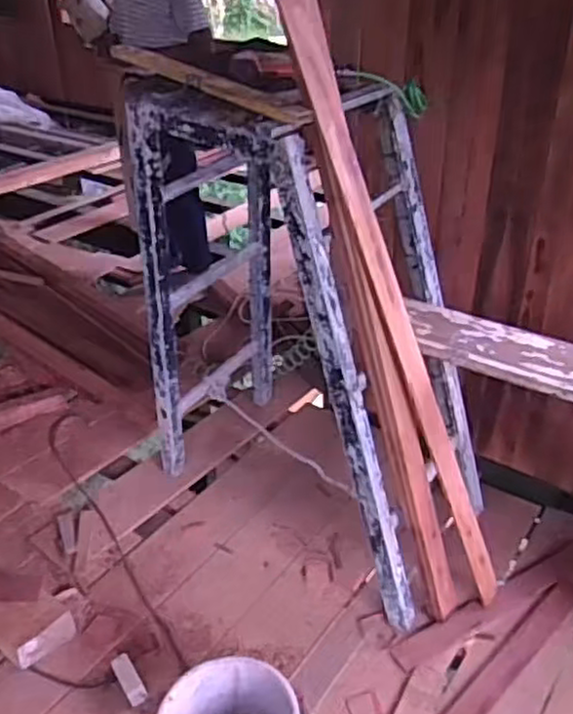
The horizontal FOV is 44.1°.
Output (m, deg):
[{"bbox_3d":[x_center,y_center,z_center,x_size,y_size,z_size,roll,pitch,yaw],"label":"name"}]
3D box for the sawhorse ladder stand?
[{"bbox_3d":[0.064,-0.108,1.834,0.887,1.138,0.528,24,40,33],"label":"sawhorse ladder stand"}]

